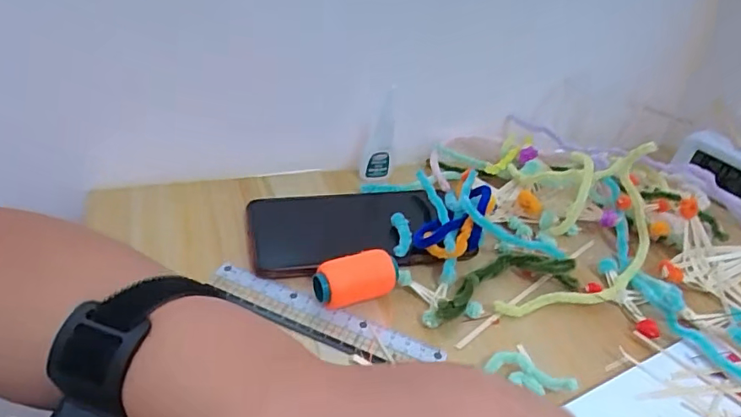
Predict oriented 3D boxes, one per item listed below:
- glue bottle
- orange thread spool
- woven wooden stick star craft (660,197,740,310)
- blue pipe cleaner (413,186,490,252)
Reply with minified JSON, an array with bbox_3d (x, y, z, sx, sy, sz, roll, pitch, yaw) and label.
[{"bbox_3d":[0.008,-0.063,0.432,0.025,0.074,0.027,10,37,2],"label":"glue bottle"},{"bbox_3d":[-0.009,0.046,0.333,0.058,0.026,0.024,-7,40,-19],"label":"orange thread spool"},{"bbox_3d":[0.267,0.034,0.389,0.086,0.038,0.082,24,39,19],"label":"woven wooden stick star craft"},{"bbox_3d":[0.069,0.009,0.377,0.035,0.012,0.084,35,44,30],"label":"blue pipe cleaner"}]

